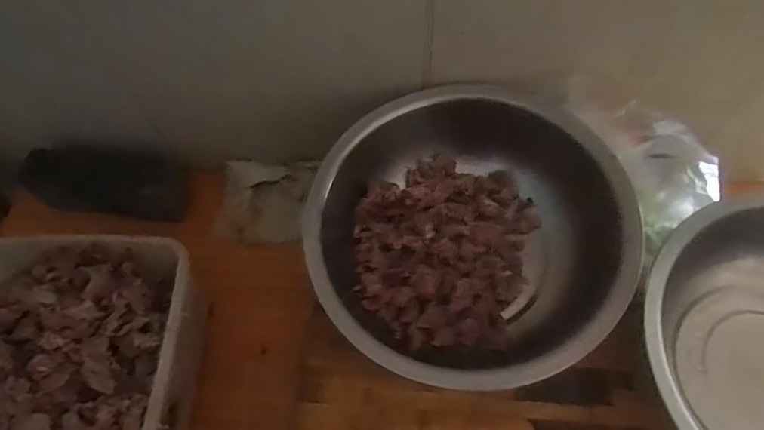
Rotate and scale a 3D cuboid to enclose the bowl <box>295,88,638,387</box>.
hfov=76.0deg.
[{"bbox_3d":[0.093,0.026,0.578,0.338,0.137,0.333,-1,61,2],"label":"bowl"}]

